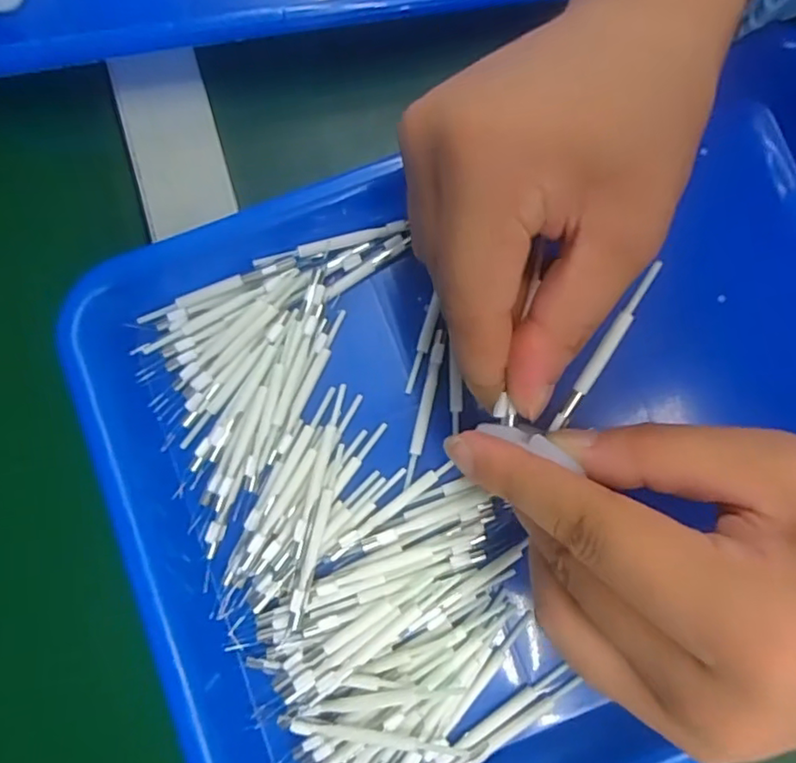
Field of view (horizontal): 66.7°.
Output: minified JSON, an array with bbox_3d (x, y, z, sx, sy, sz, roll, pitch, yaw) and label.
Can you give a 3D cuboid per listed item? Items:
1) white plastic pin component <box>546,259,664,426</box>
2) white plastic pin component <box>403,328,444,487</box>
[{"bbox_3d":[0.068,-0.010,0.197,0.006,0.004,0.061,30,100,5],"label":"white plastic pin component"},{"bbox_3d":[0.011,0.011,0.247,0.005,0.006,0.064,13,82,1],"label":"white plastic pin component"}]

